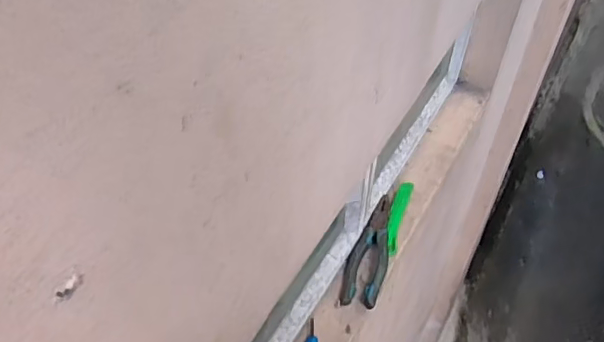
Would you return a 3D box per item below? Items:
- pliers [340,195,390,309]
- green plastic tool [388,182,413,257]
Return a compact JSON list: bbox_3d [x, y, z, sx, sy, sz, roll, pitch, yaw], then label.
[{"bbox_3d":[0.110,0.118,0.866,0.054,0.024,0.203,15,50,13],"label":"pliers"},{"bbox_3d":[0.156,0.075,0.907,0.025,0.024,0.142,13,50,12],"label":"green plastic tool"}]

